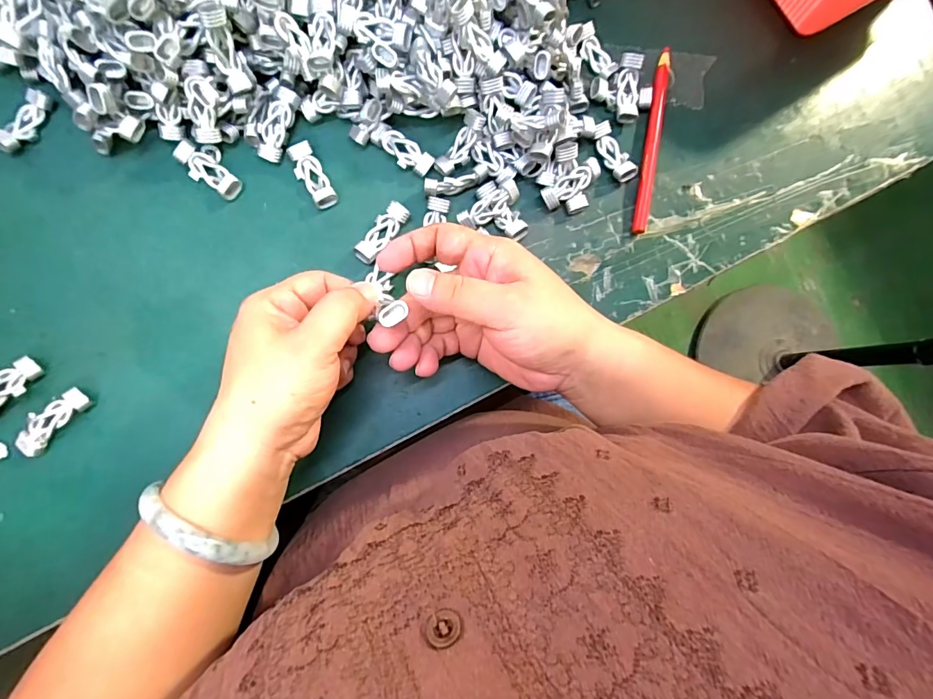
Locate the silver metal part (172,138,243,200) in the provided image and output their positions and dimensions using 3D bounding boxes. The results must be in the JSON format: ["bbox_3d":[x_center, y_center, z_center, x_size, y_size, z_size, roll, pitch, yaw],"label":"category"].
[{"bbox_3d":[-0.168,-0.118,0.297,0.024,0.012,0.044,-43,89,-7],"label":"silver metal part"}]

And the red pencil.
[{"bbox_3d":[0.133,-0.149,0.323,0.011,0.009,0.138,10,84,-3],"label":"red pencil"}]

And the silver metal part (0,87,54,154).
[{"bbox_3d":[-0.286,-0.147,0.292,0.014,0.013,0.044,28,83,-1],"label":"silver metal part"}]

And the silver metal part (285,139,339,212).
[{"bbox_3d":[-0.102,-0.115,0.303,0.018,0.010,0.043,-26,87,-6],"label":"silver metal part"}]

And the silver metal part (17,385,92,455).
[{"bbox_3d":[-0.251,0.043,0.274,0.016,0.009,0.045,40,83,0],"label":"silver metal part"}]

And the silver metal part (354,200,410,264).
[{"bbox_3d":[-0.057,-0.078,0.301,0.016,0.010,0.045,38,83,0],"label":"silver metal part"}]

